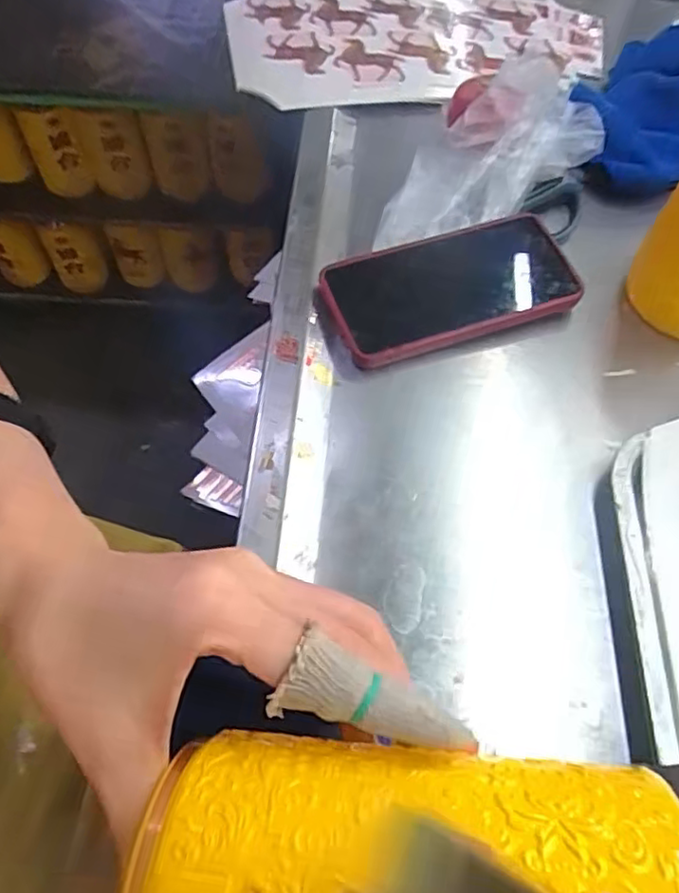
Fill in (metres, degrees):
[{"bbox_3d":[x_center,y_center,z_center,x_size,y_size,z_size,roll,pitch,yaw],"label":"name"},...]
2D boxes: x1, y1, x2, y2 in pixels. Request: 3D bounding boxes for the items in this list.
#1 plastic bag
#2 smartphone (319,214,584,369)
[{"bbox_3d":[0.114,-0.205,0.463,0.119,0.067,0.186,24,62,12],"label":"plastic bag"},{"bbox_3d":[0.075,-0.108,0.435,0.165,0.021,0.081,-16,61,-11],"label":"smartphone"}]

